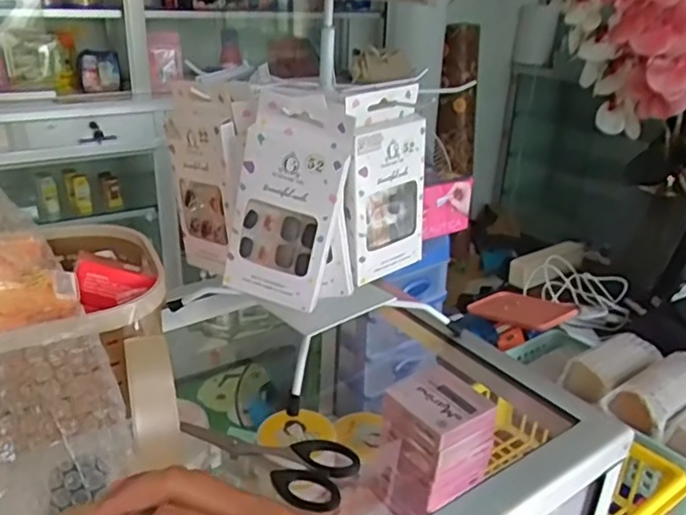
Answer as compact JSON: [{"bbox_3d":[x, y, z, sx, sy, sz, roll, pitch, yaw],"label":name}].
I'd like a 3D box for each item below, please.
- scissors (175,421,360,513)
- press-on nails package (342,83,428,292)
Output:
[{"bbox_3d":[-0.050,0.131,0.430,0.127,0.013,0.057,18,28,32],"label":"scissors"},{"bbox_3d":[0.030,-0.052,0.455,0.079,0.136,0.021,-20,32,-40],"label":"press-on nails package"}]

